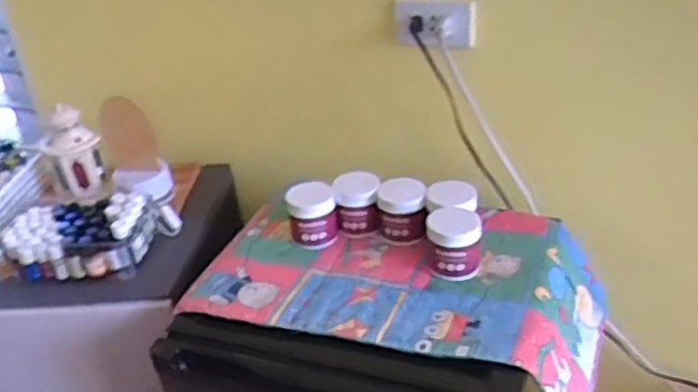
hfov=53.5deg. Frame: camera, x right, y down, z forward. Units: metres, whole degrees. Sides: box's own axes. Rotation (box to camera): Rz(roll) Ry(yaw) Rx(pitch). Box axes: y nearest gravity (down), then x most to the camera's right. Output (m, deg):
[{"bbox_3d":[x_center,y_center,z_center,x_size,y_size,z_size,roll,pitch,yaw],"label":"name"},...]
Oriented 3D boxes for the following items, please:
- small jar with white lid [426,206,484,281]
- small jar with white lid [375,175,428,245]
[{"bbox_3d":[0.145,0.064,0.953,0.073,0.073,0.072,-4,31,2],"label":"small jar with white lid"},{"bbox_3d":[0.078,0.023,1.016,0.070,0.077,0.061,-3,31,4],"label":"small jar with white lid"}]

